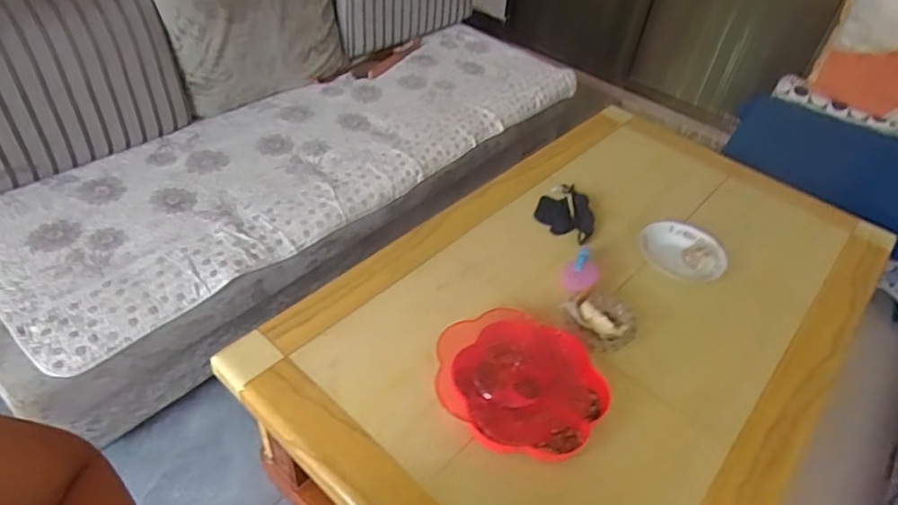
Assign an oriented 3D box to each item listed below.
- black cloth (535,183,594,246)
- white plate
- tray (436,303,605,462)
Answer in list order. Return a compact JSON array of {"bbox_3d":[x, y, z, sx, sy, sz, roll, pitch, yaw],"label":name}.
[{"bbox_3d":[0.299,-0.111,1.412,0.144,0.024,0.196,22,45,15],"label":"black cloth"},{"bbox_3d":[0.546,-0.009,1.335,0.185,0.020,0.188,4,43,-4],"label":"white plate"},{"bbox_3d":[0.127,0.225,1.026,0.294,0.041,0.267,30,47,22],"label":"tray"}]

